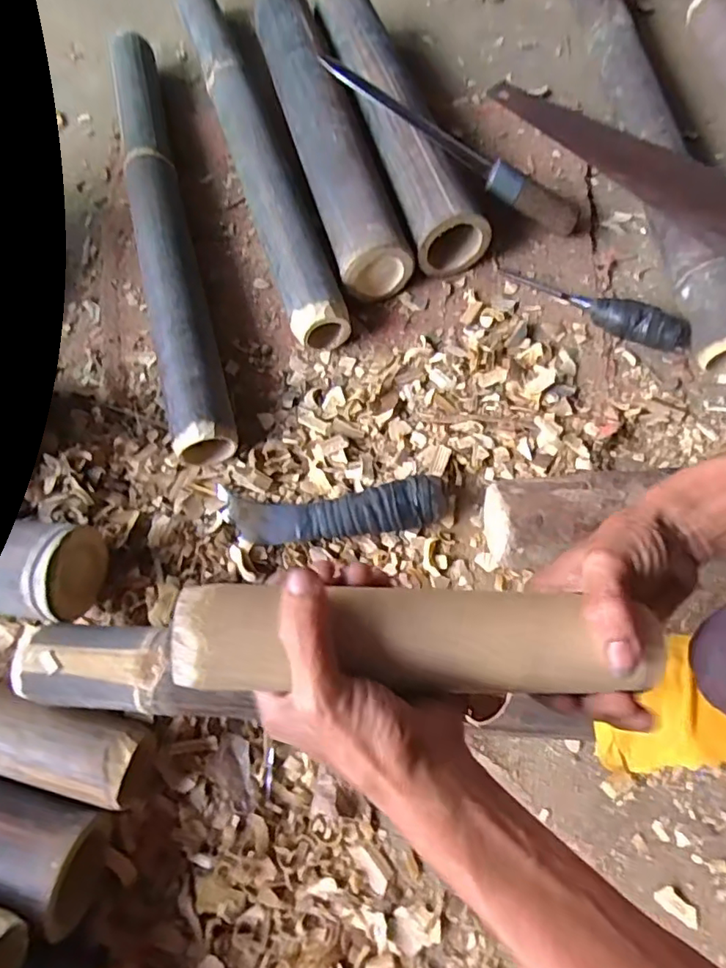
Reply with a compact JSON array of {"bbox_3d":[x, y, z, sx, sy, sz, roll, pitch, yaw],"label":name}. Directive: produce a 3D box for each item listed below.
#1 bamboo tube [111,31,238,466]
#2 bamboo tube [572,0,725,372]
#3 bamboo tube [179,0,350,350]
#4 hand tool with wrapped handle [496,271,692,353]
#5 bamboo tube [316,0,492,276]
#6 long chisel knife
[{"bbox_3d":[-0.235,-0.315,0.659,0.058,0.070,0.658,-15,69,-5],"label":"bamboo tube"},{"bbox_3d":[0.333,-0.420,0.673,0.058,0.070,0.649,-4,69,0],"label":"bamboo tube"},{"bbox_3d":[-0.139,-0.439,0.700,0.069,0.075,0.658,-18,69,-5],"label":"bamboo tube"},{"bbox_3d":[0.242,-0.188,0.597,0.201,0.042,0.027,27,72,11],"label":"hand tool with wrapped handle"},{"bbox_3d":[0.034,-0.457,0.690,0.088,0.096,0.471,-14,69,-4],"label":"bamboo tube"},{"bbox_3d":[0.096,-0.373,0.623,0.327,0.029,0.045,33,72,-1],"label":"long chisel knife"}]

